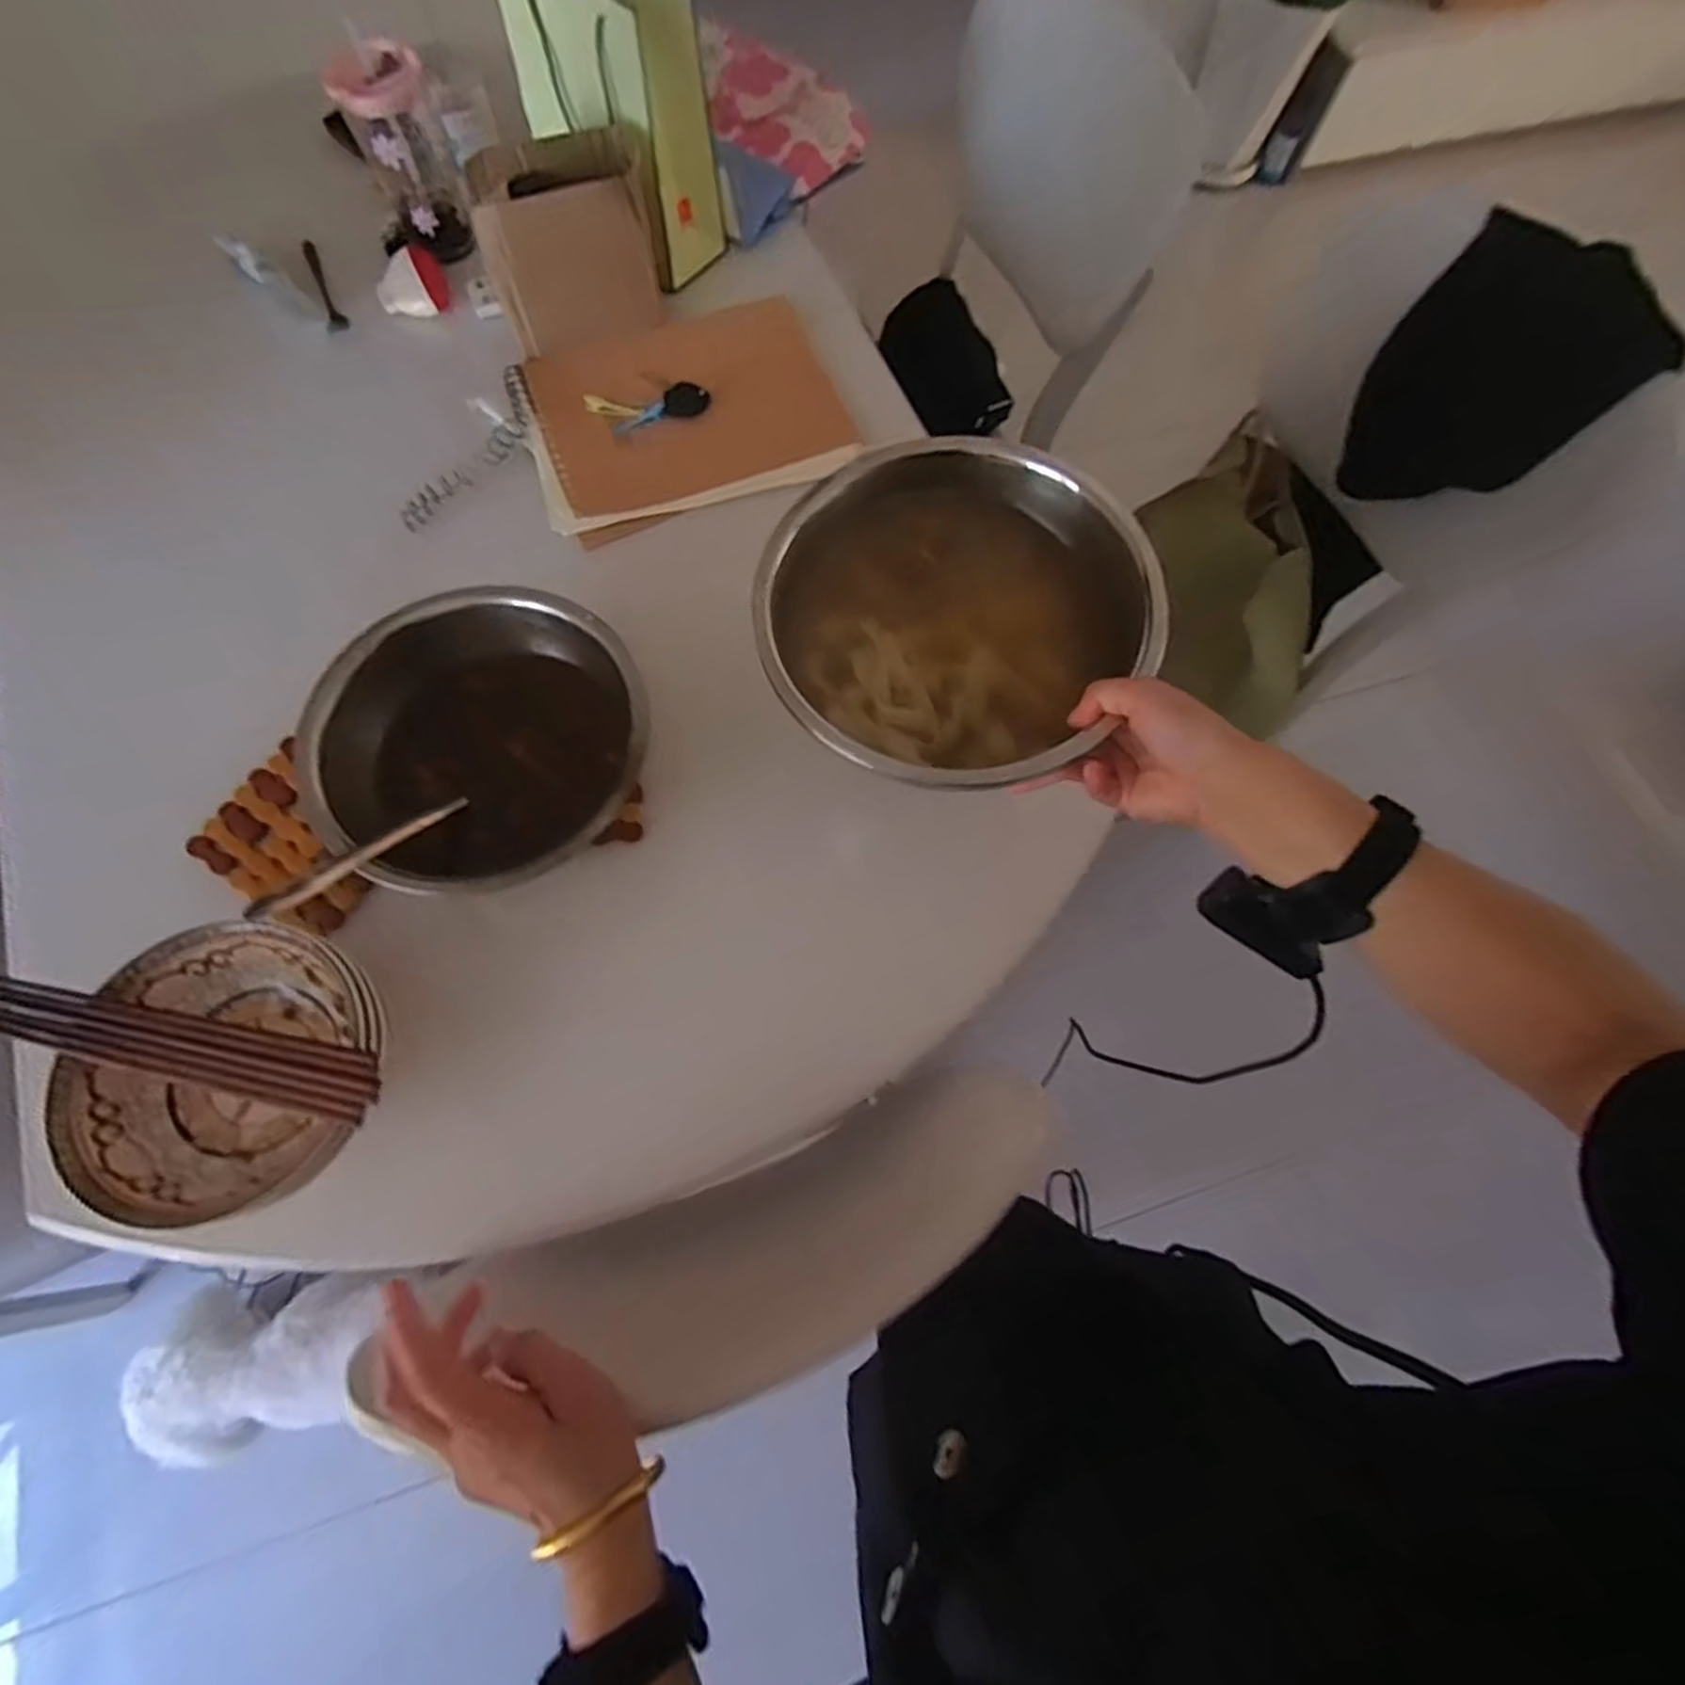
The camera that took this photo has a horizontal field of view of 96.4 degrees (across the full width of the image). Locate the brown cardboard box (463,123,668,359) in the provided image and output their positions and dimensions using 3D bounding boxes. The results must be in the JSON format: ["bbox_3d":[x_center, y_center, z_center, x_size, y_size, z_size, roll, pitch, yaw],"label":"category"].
[{"bbox_3d":[-0.253,-0.566,0.721,0.166,0.121,0.108,-15,72,-7],"label":"brown cardboard box"}]

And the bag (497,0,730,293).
[{"bbox_3d":[-0.219,-0.709,0.730,0.184,0.206,0.102,42,74,11],"label":"bag"}]

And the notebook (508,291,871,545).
[{"bbox_3d":[-0.156,-0.419,0.733,0.295,0.022,0.237,-18,73,-8],"label":"notebook"}]

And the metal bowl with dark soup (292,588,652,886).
[{"bbox_3d":[-0.258,-0.069,0.558,0.224,0.085,0.207,1,71,-2],"label":"metal bowl with dark soup"}]

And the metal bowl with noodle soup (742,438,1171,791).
[{"bbox_3d":[0.069,-0.149,0.500,0.240,0.074,0.229,1,71,-2],"label":"metal bowl with noodle soup"}]

